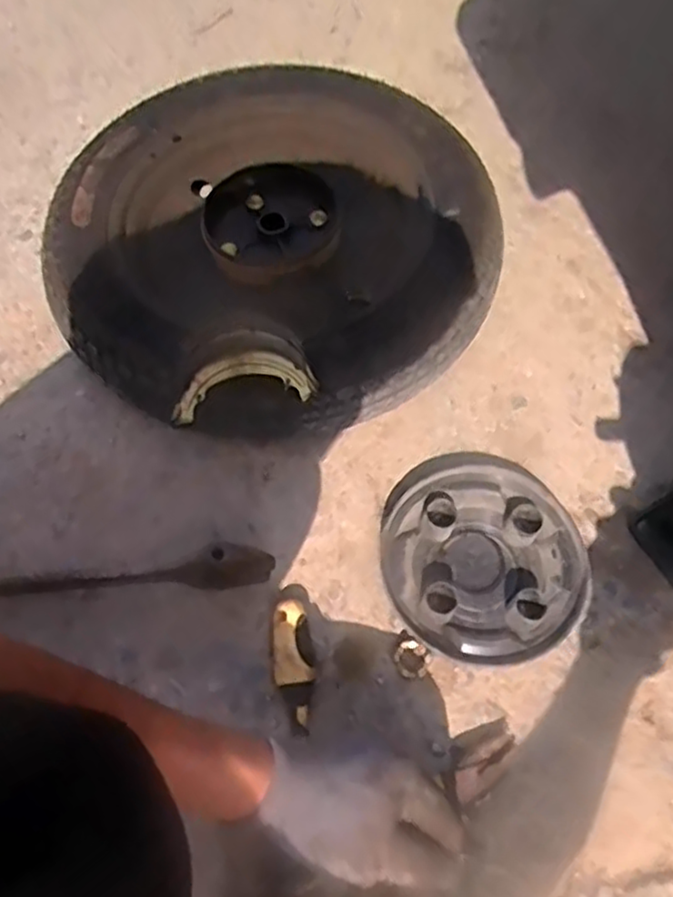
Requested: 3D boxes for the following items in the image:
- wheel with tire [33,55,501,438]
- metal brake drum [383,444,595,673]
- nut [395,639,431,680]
[{"bbox_3d":[-0.064,-0.211,0.711,0.408,0.118,0.430,-23,65,-9],"label":"wheel with tire"},{"bbox_3d":[0.117,0.084,0.600,0.153,0.035,0.183,-17,64,-7],"label":"metal brake drum"},{"bbox_3d":[0.061,0.169,0.574,0.028,0.012,0.029,-1,63,2],"label":"nut"}]

